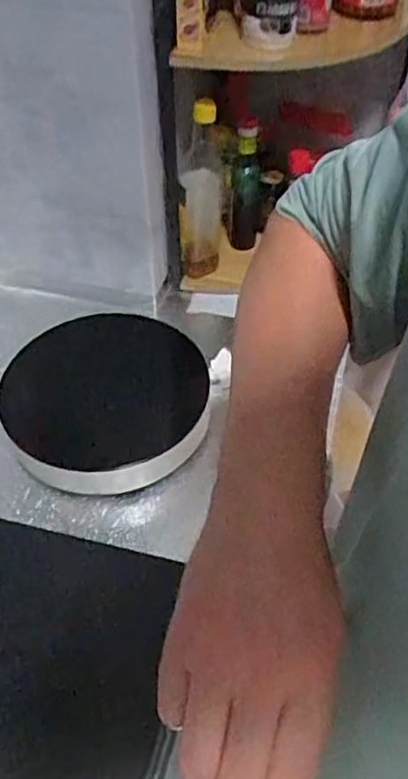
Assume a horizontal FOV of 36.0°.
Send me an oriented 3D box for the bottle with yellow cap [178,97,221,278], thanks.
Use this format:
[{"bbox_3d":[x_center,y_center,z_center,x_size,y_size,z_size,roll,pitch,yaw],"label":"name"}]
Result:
[{"bbox_3d":[-0.004,-0.288,0.916,0.051,0.255,0.066,6,48,6],"label":"bottle with yellow cap"}]

